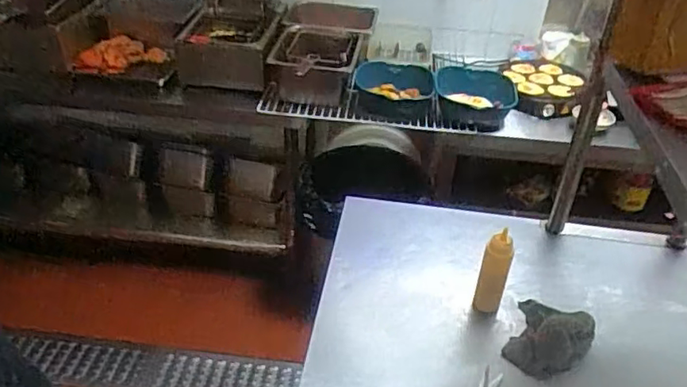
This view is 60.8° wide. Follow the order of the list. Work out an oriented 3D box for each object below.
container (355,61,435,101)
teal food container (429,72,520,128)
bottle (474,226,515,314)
[{"bbox_3d":[0.165,-0.350,1.876,0.243,0.127,0.060,8,36,6],"label":"container"},{"bbox_3d":[0.422,-0.334,1.883,0.271,0.113,0.126,9,36,8],"label":"teal food container"},{"bbox_3d":[0.271,0.144,1.049,0.051,0.161,0.049,14,37,15],"label":"bottle"}]

